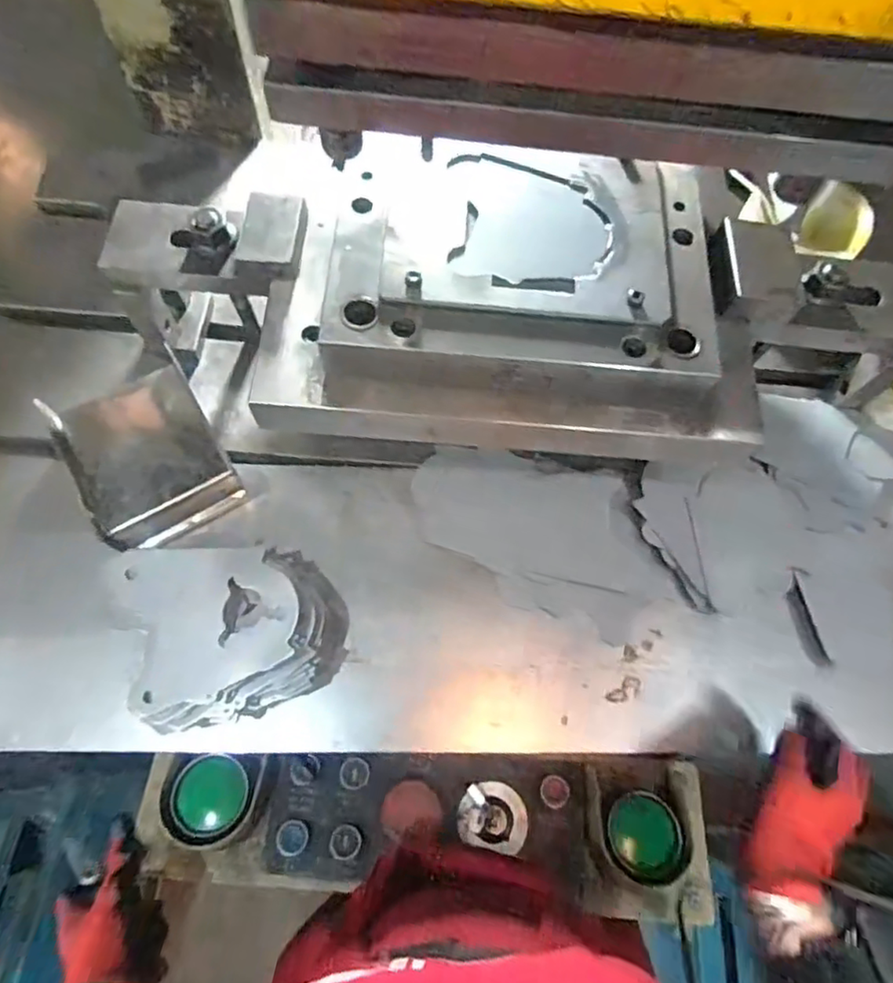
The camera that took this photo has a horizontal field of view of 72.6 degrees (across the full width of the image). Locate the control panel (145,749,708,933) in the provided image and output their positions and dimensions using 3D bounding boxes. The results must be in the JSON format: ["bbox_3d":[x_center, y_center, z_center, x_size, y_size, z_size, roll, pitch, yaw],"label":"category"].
[{"bbox_3d":[-0.017,0.318,0.587,0.530,0.074,0.135,5,68,-2],"label":"control panel"}]

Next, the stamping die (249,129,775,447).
[{"bbox_3d":[0.063,-0.177,0.539,0.430,0.084,0.280,5,68,-2],"label":"stamping die"}]

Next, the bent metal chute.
[{"bbox_3d":[-0.289,-0.034,0.596,0.131,0.063,0.163,-28,74,-12],"label":"bent metal chute"}]

